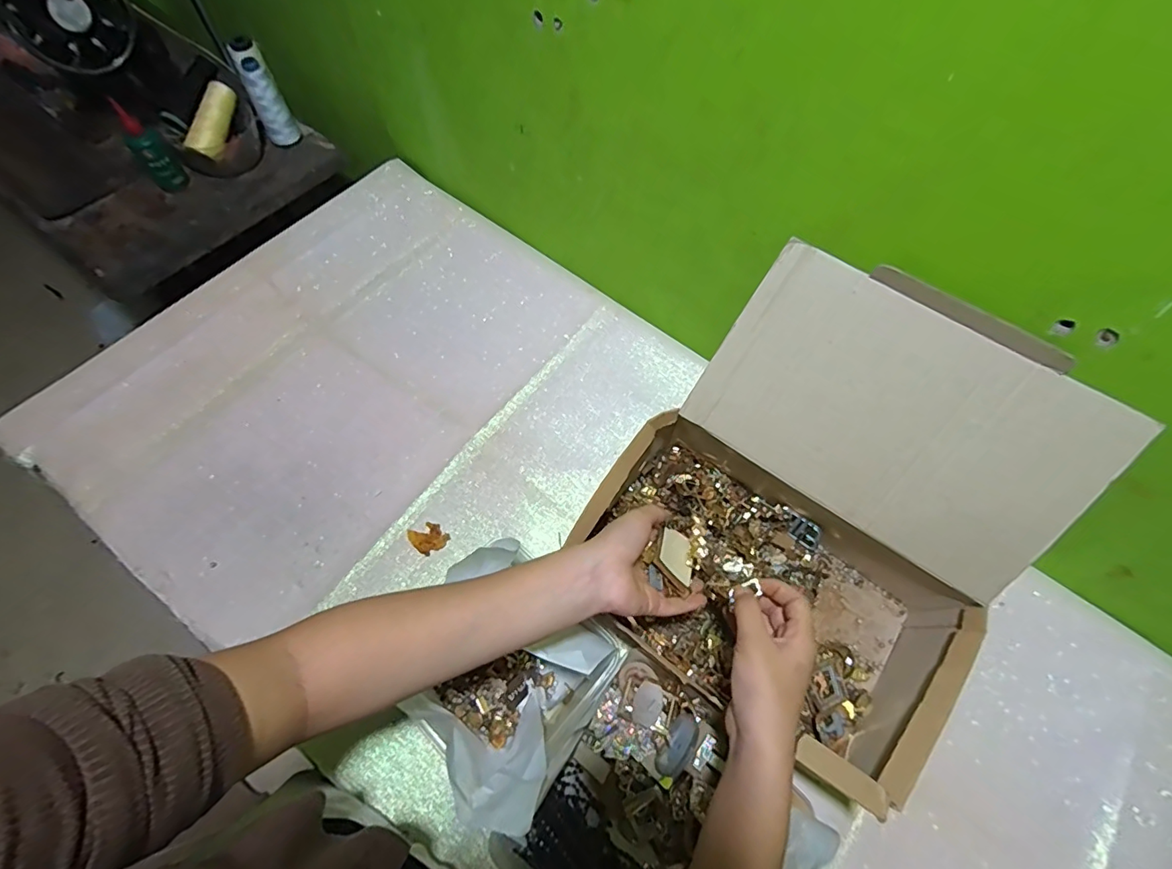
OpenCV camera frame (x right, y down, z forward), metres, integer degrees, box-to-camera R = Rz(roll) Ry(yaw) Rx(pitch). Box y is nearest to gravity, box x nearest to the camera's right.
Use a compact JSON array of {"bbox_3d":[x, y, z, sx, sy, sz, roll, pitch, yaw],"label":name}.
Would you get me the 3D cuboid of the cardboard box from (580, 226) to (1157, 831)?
[{"bbox_3d":[0.202,0.077,0.462,0.335,0.225,0.347,34,68,13],"label":"cardboard box"}]

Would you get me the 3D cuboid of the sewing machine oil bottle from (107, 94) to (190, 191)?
[{"bbox_3d":[-0.606,-0.397,0.694,0.046,0.125,0.036,-35,71,-17],"label":"sewing machine oil bottle"}]

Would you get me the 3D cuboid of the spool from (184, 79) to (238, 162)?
[{"bbox_3d":[-0.539,-0.454,0.729,0.033,0.032,0.107,18,89,6],"label":"spool"}]

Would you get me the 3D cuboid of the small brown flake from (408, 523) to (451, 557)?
[{"bbox_3d":[-0.173,0.112,0.552,0.039,0.004,0.033,38,69,15],"label":"small brown flake"}]

